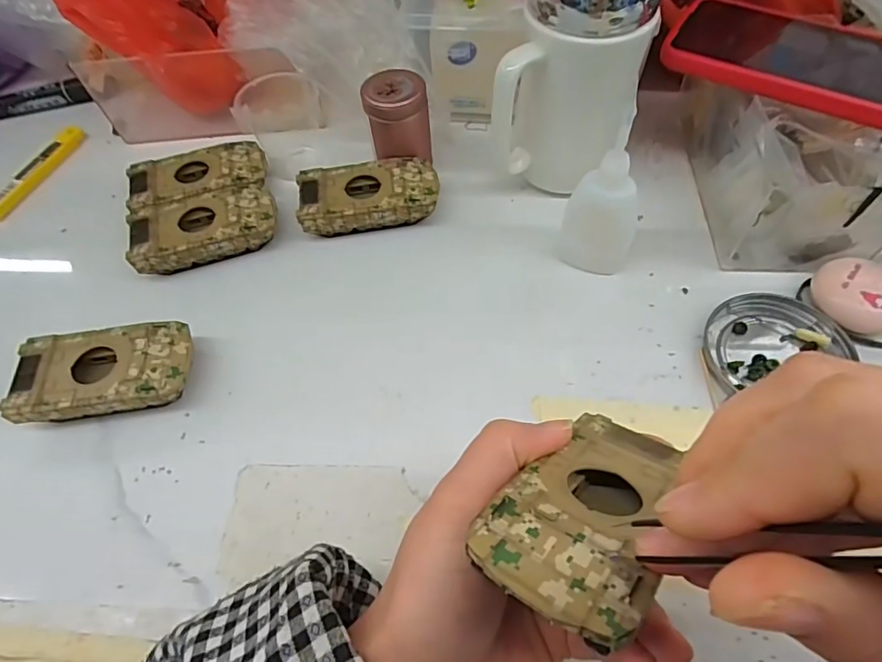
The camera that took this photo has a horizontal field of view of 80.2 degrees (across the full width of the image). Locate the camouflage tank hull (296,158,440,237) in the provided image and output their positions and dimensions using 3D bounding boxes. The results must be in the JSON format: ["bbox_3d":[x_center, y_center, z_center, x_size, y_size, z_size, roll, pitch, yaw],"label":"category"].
[{"bbox_3d":[-0.050,-0.094,0.373,0.095,0.025,0.050,-9,58,-3],"label":"camouflage tank hull"}]

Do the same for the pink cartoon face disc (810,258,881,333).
[{"bbox_3d":[0.243,-0.020,0.307,0.038,0.022,0.047,-22,60,-10],"label":"pink cartoon face disc"}]

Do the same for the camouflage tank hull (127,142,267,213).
[{"bbox_3d":[-0.177,-0.110,0.391,0.094,0.023,0.054,-15,59,-6],"label":"camouflage tank hull"}]

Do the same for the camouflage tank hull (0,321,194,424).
[{"bbox_3d":[-0.192,0.026,0.306,0.094,0.026,0.052,-8,58,-2],"label":"camouflage tank hull"}]

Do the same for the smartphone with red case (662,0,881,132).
[{"bbox_3d":[0.233,-0.172,0.327,0.164,0.012,0.093,27,63,20],"label":"smartphone with red case"}]

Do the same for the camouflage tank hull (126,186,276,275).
[{"bbox_3d":[-0.162,-0.069,0.366,0.094,0.027,0.048,-15,59,-6],"label":"camouflage tank hull"}]

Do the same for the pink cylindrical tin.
[{"bbox_3d":[-0.030,-0.148,0.380,0.043,0.066,0.035,-1,58,2],"label":"pink cylindrical tin"}]

